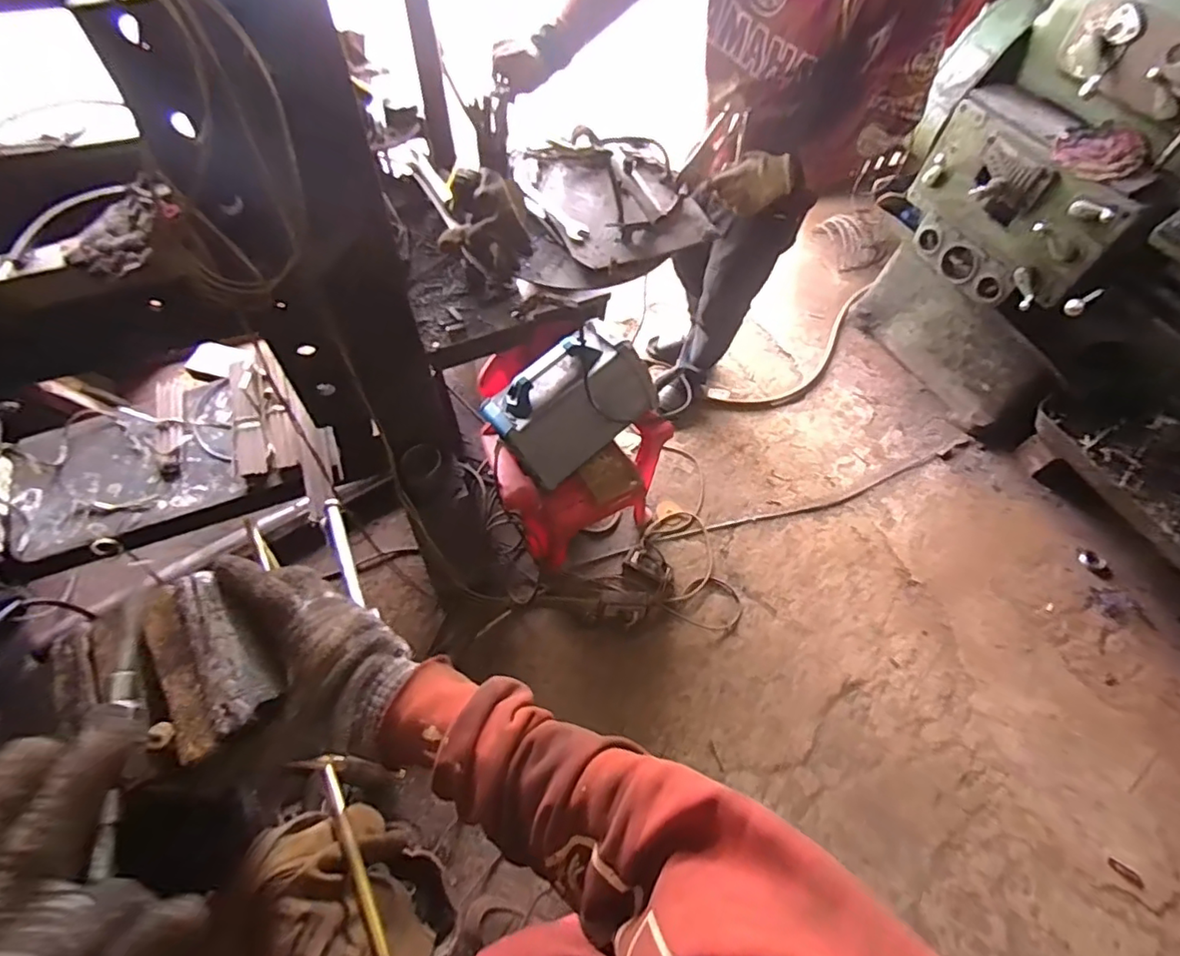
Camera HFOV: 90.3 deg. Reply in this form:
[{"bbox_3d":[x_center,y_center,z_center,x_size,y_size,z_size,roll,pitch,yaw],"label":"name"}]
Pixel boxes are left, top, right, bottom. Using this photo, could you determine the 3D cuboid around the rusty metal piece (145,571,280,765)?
[{"bbox_3d":[-0.260,0.121,0.397,0.055,0.018,0.115,-29,69,-16],"label":"rusty metal piece"}]

